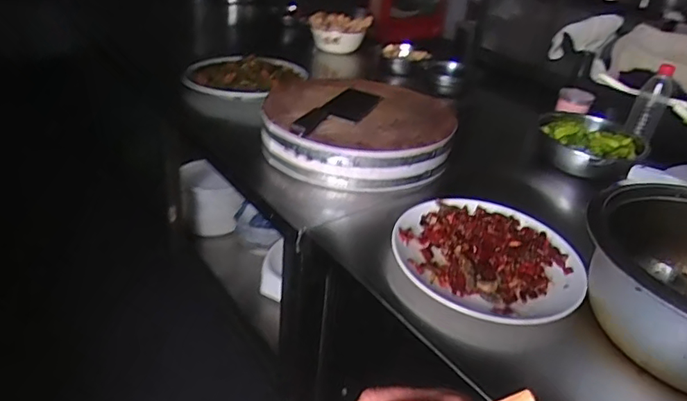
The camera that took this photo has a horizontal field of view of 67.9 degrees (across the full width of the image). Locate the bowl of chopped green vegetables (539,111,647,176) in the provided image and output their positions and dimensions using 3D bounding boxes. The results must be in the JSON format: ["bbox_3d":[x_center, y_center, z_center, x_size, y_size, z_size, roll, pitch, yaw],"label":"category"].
[{"bbox_3d":[0.585,-0.141,1.204,0.226,0.063,0.243,8,31,19],"label":"bowl of chopped green vegetables"}]

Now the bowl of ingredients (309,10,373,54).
[{"bbox_3d":[-0.010,-0.577,1.758,0.208,0.115,0.185,-2,29,3],"label":"bowl of ingredients"}]

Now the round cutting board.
[{"bbox_3d":[0.029,-0.171,1.144,0.409,0.109,0.413,-3,29,1],"label":"round cutting board"}]

